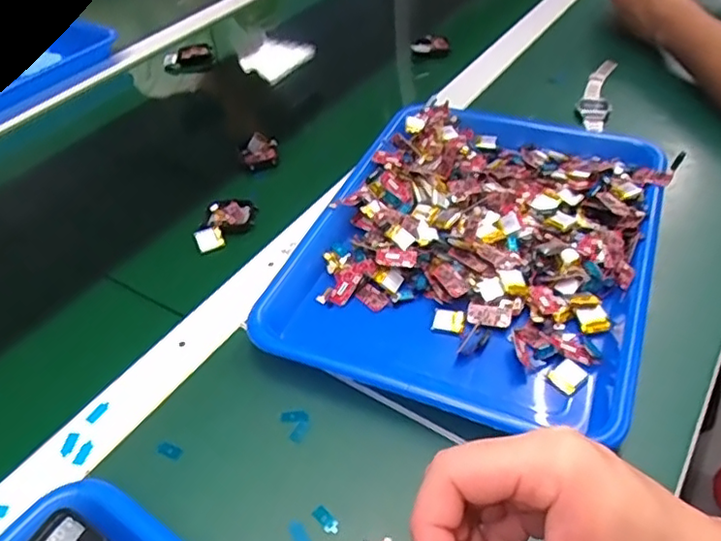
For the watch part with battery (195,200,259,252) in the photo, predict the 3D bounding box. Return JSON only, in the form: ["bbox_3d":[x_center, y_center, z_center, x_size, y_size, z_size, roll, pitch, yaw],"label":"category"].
[{"bbox_3d":[-0.119,-0.041,0.537,0.042,0.013,0.060,5,45,10],"label":"watch part with battery"}]

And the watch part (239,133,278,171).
[{"bbox_3d":[-0.103,-0.123,0.622,0.037,0.020,0.037,-2,44,2],"label":"watch part"}]

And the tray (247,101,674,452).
[{"bbox_3d":[0.095,-0.023,0.482,0.250,0.037,0.321,15,48,19],"label":"tray"}]

